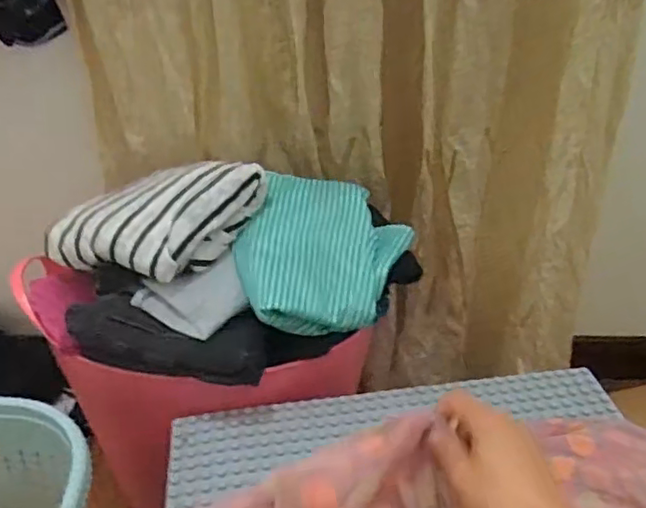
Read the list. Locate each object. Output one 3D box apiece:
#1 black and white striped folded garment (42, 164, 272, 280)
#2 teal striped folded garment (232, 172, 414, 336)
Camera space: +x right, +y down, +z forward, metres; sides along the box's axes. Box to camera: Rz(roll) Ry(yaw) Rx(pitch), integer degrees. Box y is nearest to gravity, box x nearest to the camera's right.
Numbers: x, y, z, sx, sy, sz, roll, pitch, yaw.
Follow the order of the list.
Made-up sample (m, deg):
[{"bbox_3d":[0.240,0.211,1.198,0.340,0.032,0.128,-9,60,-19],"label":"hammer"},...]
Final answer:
[{"bbox_3d":[-0.211,-0.052,0.770,0.232,0.097,0.157,16,37,24],"label":"black and white striped folded garment"},{"bbox_3d":[0.005,-0.005,0.757,0.214,0.109,0.183,-4,33,-5],"label":"teal striped folded garment"}]

